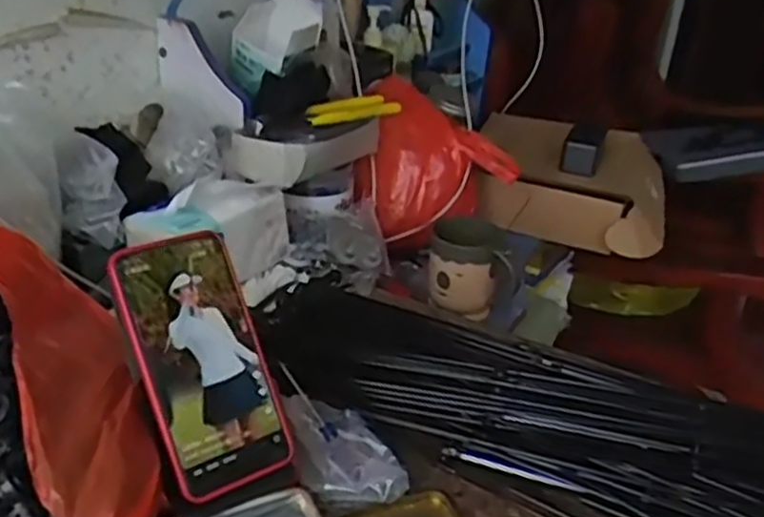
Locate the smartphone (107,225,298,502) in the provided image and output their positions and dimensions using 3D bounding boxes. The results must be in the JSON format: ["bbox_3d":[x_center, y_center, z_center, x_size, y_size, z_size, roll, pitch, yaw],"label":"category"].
[{"bbox_3d":[-0.115,0.065,0.479,0.076,0.163,0.012,-17,-4,-29],"label":"smartphone"}]

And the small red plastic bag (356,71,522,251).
[{"bbox_3d":[0.073,-0.125,0.971,0.197,0.167,0.152,3,28,7],"label":"small red plastic bag"}]

